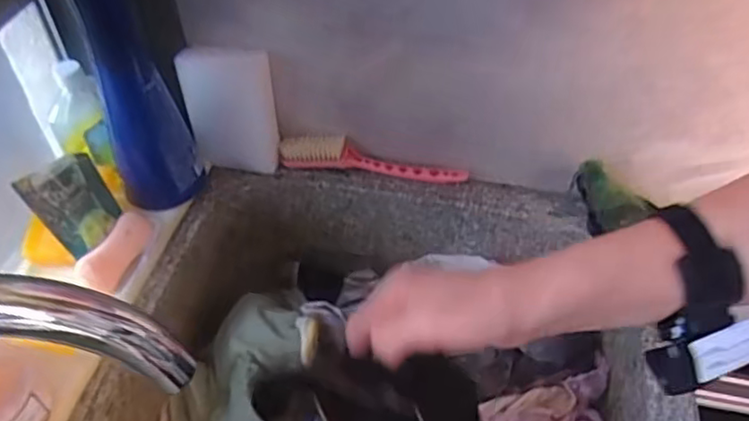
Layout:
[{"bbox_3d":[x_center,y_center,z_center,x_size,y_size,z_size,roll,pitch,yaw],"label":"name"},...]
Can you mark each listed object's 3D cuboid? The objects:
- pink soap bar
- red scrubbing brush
[{"bbox_3d":[-0.255,0.040,0.629,0.033,0.028,0.089,15,48,14],"label":"pink soap bar"},{"bbox_3d":[-0.003,-0.061,0.743,0.216,0.032,0.027,5,47,5],"label":"red scrubbing brush"}]

